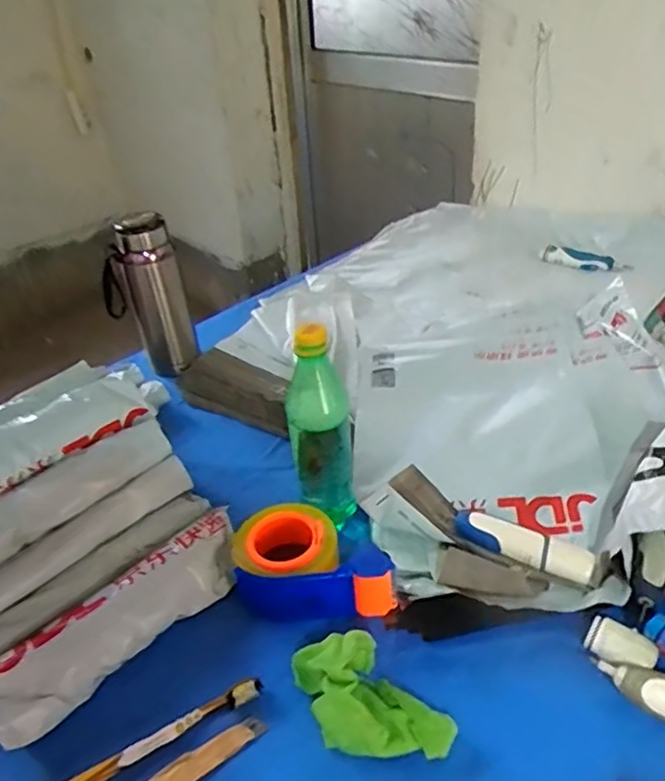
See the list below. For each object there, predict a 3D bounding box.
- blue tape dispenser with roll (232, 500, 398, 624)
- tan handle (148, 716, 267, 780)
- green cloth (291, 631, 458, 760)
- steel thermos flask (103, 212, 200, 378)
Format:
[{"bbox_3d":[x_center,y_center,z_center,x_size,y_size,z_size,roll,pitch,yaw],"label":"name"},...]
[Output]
[{"bbox_3d":[-0.022,0.168,0.635,0.154,0.050,0.113,-6,36,0],"label":"blue tape dispenser with roll"},{"bbox_3d":[-0.108,0.300,0.517,0.108,0.010,0.024,-27,41,-26],"label":"tan handle"},{"bbox_3d":[0.030,0.249,0.525,0.131,0.045,0.080,-2,36,7],"label":"green cloth"},{"bbox_3d":[-0.275,-0.136,0.949,0.110,0.228,0.090,-18,37,-15],"label":"steel thermos flask"}]

